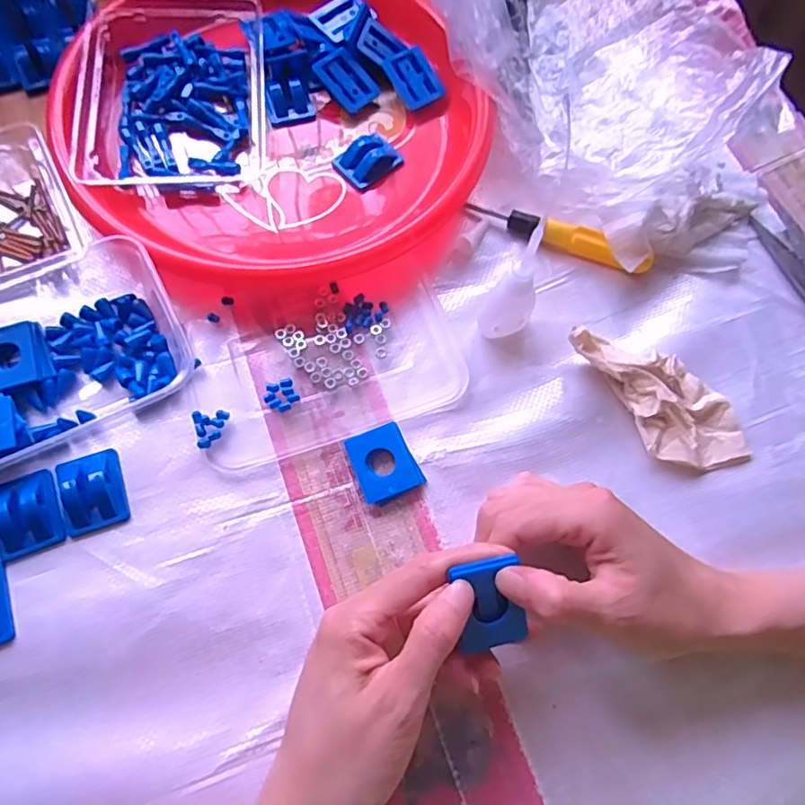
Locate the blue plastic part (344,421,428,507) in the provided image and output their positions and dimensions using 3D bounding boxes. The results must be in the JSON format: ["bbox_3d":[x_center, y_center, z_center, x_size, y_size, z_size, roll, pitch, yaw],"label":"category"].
[{"bbox_3d":[-0.011,0.036,0.350,0.036,0.010,0.042,-22,70,-11],"label":"blue plastic part"}]

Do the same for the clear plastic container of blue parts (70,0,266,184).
[{"bbox_3d":[-0.164,-0.220,0.424,0.128,0.040,0.168,-4,68,-5],"label":"clear plastic container of blue parts"}]

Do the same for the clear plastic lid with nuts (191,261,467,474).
[{"bbox_3d":[-0.049,-0.027,0.373,0.166,0.010,0.109,-14,69,-9],"label":"clear plastic lid with nuts"}]

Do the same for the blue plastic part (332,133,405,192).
[{"bbox_3d":[-0.025,-0.176,0.424,0.043,0.015,0.030,-41,75,-17],"label":"blue plastic part"}]

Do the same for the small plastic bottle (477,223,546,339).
[{"bbox_3d":[0.067,-0.067,0.354,0.032,0.080,0.019,-16,69,-9],"label":"small plastic bottle"}]

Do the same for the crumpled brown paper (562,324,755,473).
[{"bbox_3d":[0.161,-0.007,0.363,0.062,0.024,0.115,-31,73,-14],"label":"crumpled brown paper"}]

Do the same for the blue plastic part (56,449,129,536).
[{"bbox_3d":[-0.178,0.048,0.335,0.033,0.016,0.046,-20,70,-11],"label":"blue plastic part"}]

